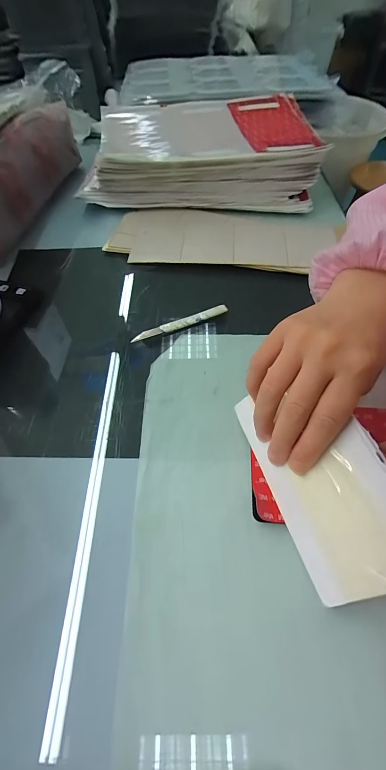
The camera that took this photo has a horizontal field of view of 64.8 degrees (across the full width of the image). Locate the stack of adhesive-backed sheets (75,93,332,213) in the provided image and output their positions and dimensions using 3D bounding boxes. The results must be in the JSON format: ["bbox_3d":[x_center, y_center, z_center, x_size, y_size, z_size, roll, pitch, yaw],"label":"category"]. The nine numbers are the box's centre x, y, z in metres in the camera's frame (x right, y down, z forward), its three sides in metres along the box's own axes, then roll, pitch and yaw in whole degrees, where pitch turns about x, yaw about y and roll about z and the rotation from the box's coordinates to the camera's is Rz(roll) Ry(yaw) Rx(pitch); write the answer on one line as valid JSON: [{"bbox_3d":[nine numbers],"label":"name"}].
[{"bbox_3d":[0.007,-0.372,0.487,0.340,0.072,0.251,-3,57,-1],"label":"stack of adhesive-backed sheets"}]

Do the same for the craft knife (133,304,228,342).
[{"bbox_3d":[-0.013,-0.067,0.329,0.108,0.008,0.010,-20,59,-12],"label":"craft knife"}]

